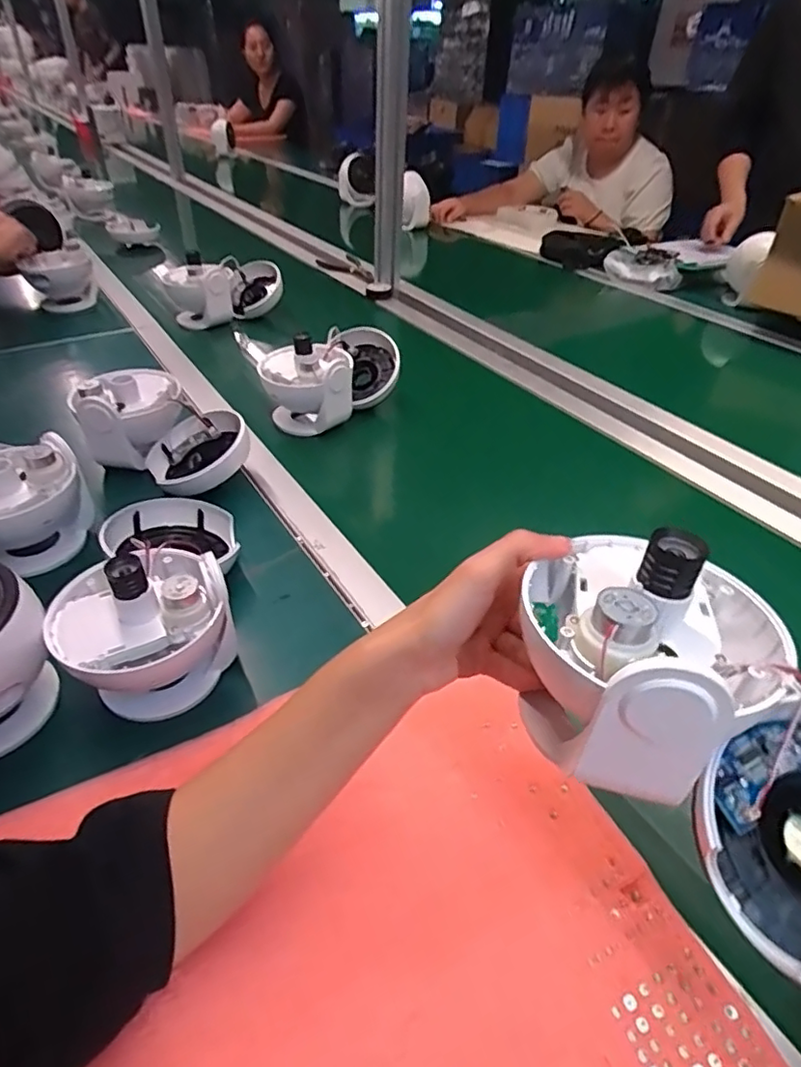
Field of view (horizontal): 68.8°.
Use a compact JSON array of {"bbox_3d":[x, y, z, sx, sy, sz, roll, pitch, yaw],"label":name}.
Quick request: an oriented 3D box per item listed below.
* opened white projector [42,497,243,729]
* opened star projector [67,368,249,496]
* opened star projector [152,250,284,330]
[{"bbox_3d":[-0.197,0.030,0.473,0.119,0.102,0.229,-5,39,-10],"label":"opened white projector"},{"bbox_3d":[-0.262,-0.111,0.658,0.187,0.097,0.122,24,43,26],"label":"opened star projector"},{"bbox_3d":[-0.307,-0.424,1.041,0.206,0.115,0.114,-18,42,-23],"label":"opened star projector"}]

